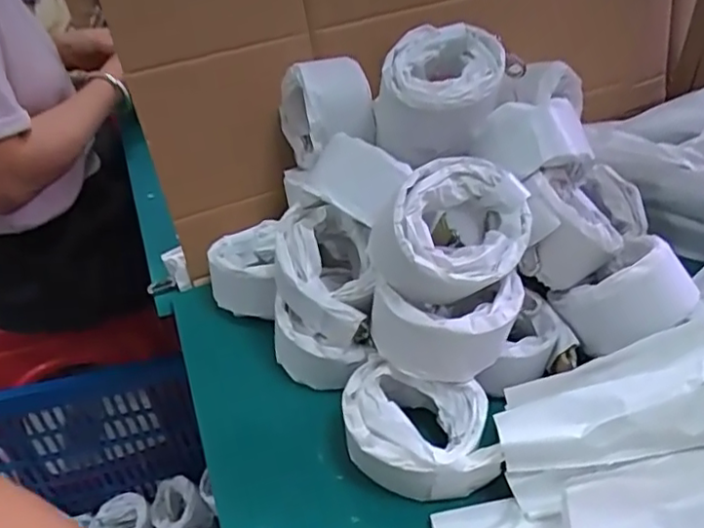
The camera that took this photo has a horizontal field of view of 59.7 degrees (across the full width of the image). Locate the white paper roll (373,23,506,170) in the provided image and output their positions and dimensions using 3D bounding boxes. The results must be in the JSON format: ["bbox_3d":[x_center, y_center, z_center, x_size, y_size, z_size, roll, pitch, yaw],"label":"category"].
[{"bbox_3d":[0.064,-0.122,0.462,0.094,0.082,0.088,1,39,7],"label":"white paper roll"}]

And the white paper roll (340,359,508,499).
[{"bbox_3d":[0.046,0.111,0.408,0.099,0.052,0.073,3,39,10],"label":"white paper roll"}]

